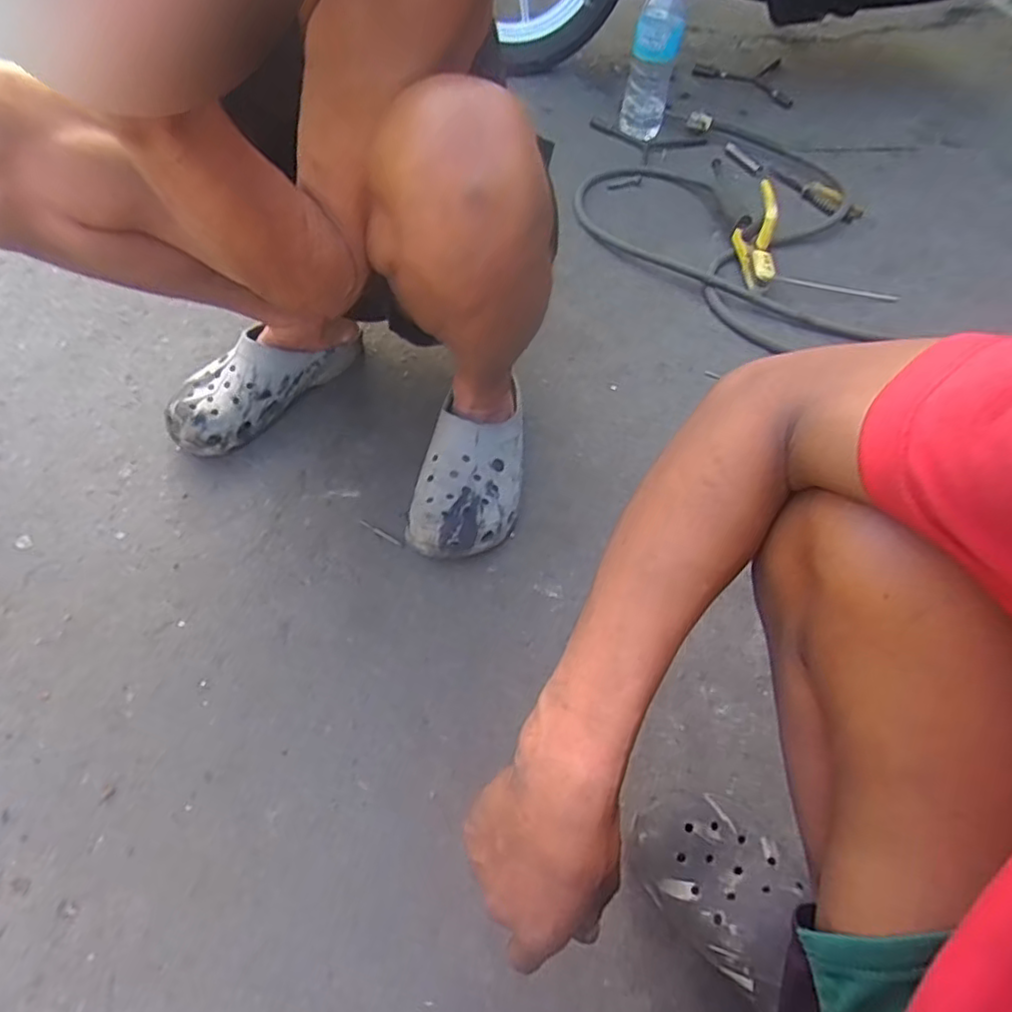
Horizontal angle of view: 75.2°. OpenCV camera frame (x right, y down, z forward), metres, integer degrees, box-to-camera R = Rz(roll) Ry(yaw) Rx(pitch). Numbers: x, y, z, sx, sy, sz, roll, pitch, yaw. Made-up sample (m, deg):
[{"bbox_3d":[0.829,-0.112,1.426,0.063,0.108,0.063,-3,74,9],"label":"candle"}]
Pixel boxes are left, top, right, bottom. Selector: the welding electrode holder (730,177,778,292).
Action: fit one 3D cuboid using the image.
[{"bbox_3d":[0.397,-0.439,1.036,0.050,0.078,0.189,8,56,3],"label":"welding electrode holder"}]

